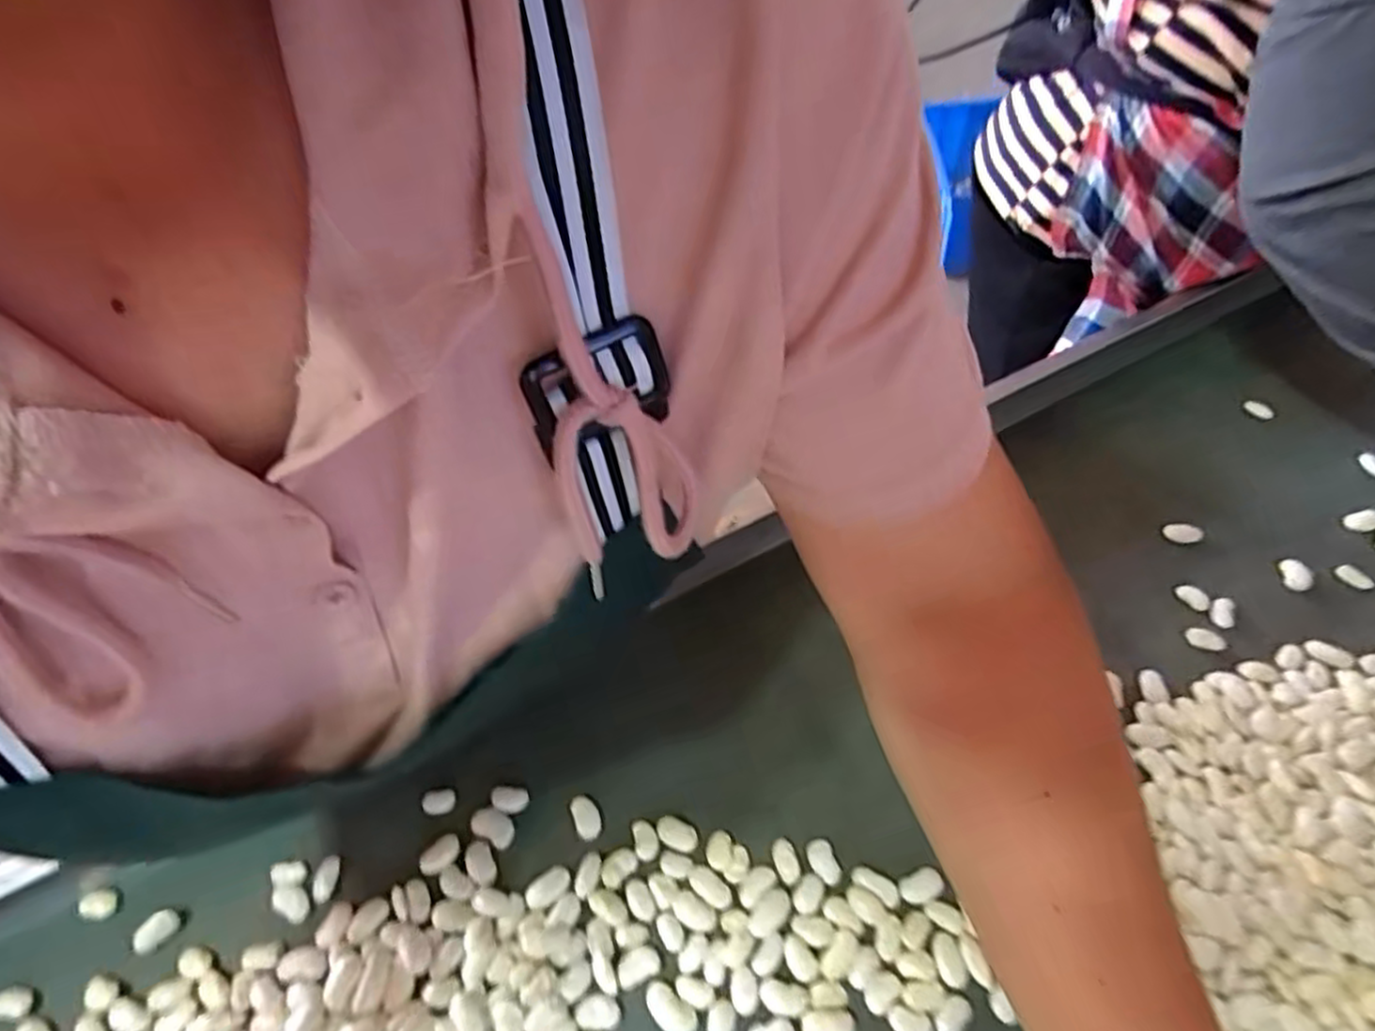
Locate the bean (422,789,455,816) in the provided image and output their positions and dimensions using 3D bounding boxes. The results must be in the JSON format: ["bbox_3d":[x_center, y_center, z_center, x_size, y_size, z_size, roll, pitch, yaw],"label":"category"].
[{"bbox_3d":[-0.139,0.159,0.406,0.019,0.004,0.013,-6,53,0],"label":"bean"}]

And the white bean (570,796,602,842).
[{"bbox_3d":[-0.055,0.163,0.394,0.014,0.004,0.023,-18,54,-9],"label":"white bean"}]

